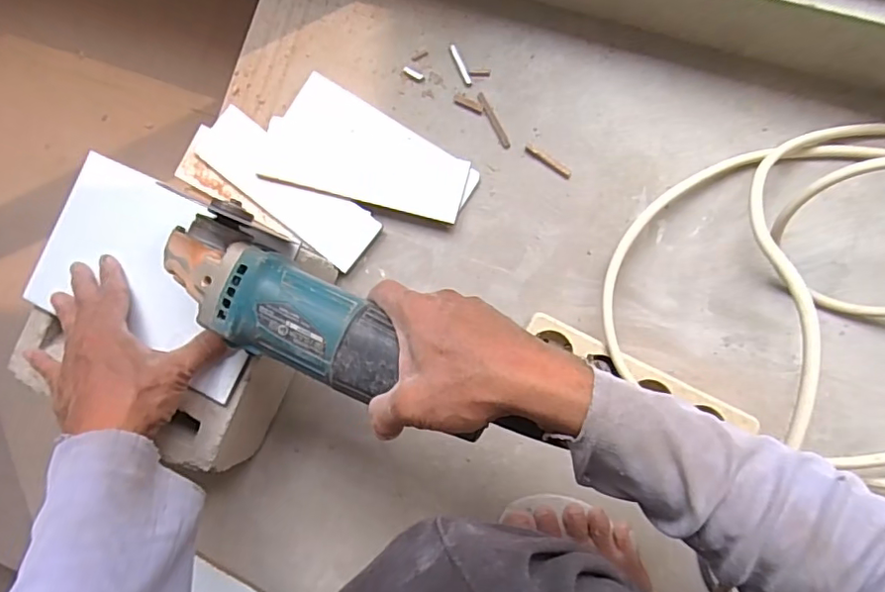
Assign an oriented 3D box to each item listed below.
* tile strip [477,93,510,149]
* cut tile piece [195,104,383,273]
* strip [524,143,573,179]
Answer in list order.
[{"bbox_3d":[0.048,-0.164,0.517,0.008,0.004,0.058,-26,83,6],"label":"tile strip"},{"bbox_3d":[-0.151,-0.104,0.538,0.199,0.010,0.059,39,93,9],"label":"cut tile piece"},{"bbox_3d":[0.097,-0.124,0.509,0.049,0.004,0.008,36,92,9],"label":"strip"}]

